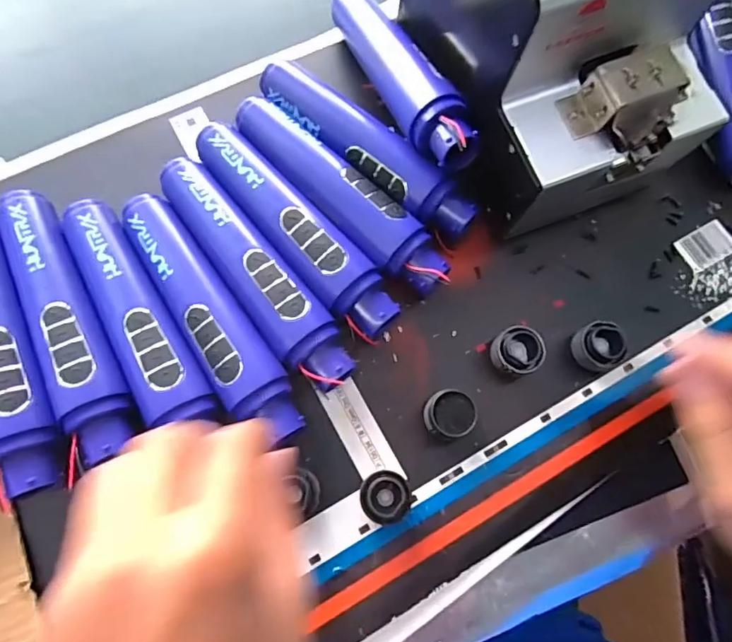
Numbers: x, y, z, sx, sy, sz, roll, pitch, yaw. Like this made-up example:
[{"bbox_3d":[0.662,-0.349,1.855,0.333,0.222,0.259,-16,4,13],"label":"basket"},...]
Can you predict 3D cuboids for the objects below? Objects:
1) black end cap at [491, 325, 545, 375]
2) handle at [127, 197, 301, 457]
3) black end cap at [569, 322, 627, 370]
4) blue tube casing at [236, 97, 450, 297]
[{"bbox_3d":[0.094,0.020,0.320,0.029,0.025,0.028,1,73,-2],"label":"black end cap"},{"bbox_3d":[-0.093,-0.002,0.310,0.038,0.040,0.172,-31,77,-11],"label":"handle"},{"bbox_3d":[0.145,0.017,0.321,0.029,0.024,0.029,1,73,-2],"label":"black end cap"},{"bbox_3d":[-0.018,-0.080,0.334,0.174,0.037,0.039,43,76,10],"label":"blue tube casing"}]

